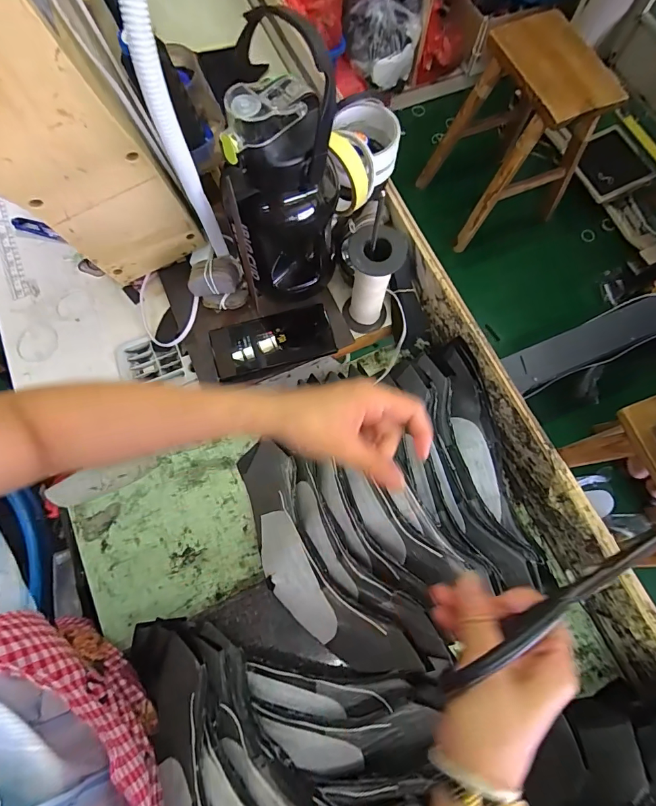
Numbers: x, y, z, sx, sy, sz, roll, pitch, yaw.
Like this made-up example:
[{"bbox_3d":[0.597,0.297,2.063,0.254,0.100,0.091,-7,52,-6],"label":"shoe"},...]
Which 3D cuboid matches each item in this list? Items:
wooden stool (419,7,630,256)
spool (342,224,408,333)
[{"bbox_3d":[0.598,-0.857,1.294,0.438,0.470,0.382,-29,76,-9],"label":"wooden stool"},{"bbox_3d":[0.051,-0.138,0.471,0.060,0.149,0.053,10,74,2],"label":"spool"}]

